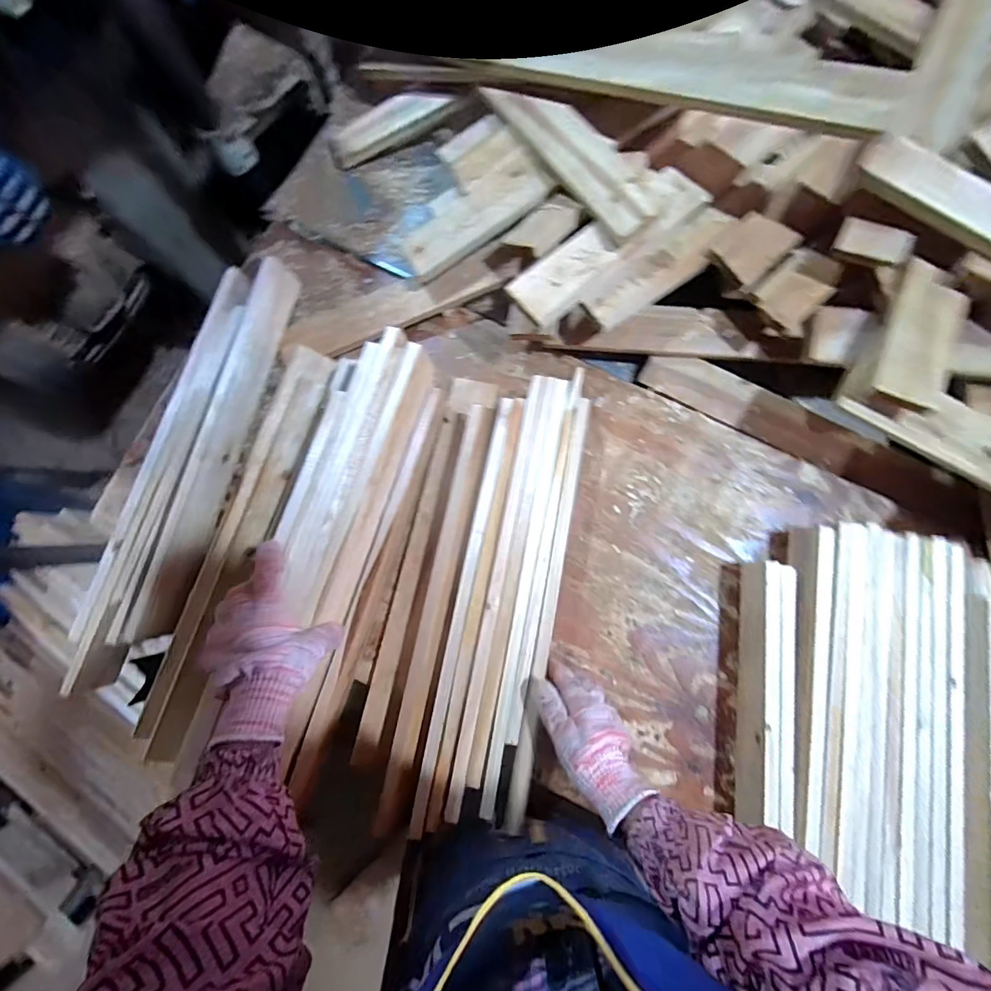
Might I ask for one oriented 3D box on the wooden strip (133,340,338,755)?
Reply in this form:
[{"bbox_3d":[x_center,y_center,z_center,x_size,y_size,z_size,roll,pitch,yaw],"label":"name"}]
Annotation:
[{"bbox_3d":[-0.320,0.050,0.548,0.056,0.021,0.501,19,83,4],"label":"wooden strip"}]

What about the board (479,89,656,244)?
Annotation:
[{"bbox_3d":[0.092,-0.421,0.533,0.072,0.018,0.290,-34,71,10],"label":"board"}]

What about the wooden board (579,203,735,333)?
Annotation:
[{"bbox_3d":[0.198,-0.276,0.529,0.204,0.018,0.059,-37,82,-5],"label":"wooden board"}]

